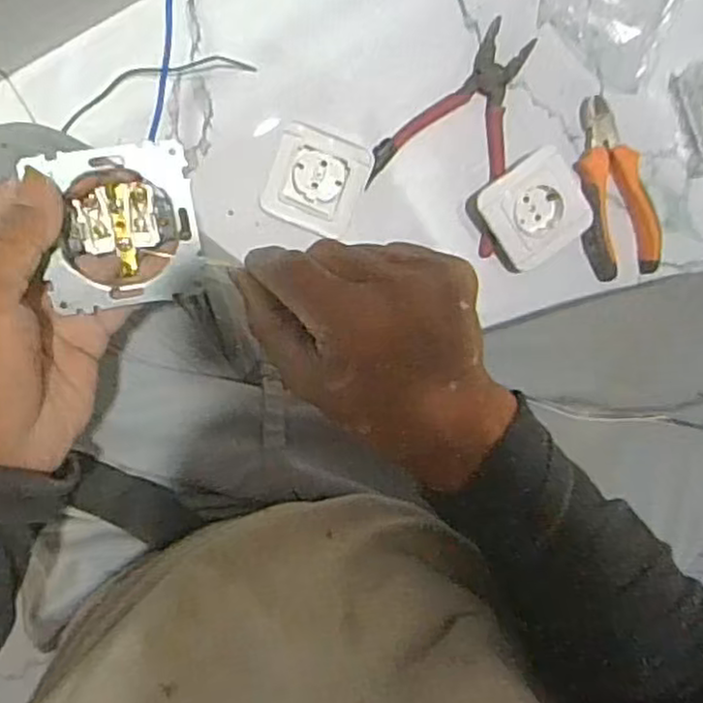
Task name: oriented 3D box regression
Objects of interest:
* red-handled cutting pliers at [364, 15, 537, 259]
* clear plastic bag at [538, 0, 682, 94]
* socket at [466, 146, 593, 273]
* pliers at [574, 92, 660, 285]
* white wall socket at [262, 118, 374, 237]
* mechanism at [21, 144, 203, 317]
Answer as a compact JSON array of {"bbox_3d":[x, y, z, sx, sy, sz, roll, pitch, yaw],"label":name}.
[{"bbox_3d":[0.080,-0.184,0.577,0.115,0.019,0.186,10,95,-5],"label":"red-handled cutting pliers"},{"bbox_3d":[0.219,-0.293,0.582,0.117,0.020,0.100,37,92,-7],"label":"clear plastic bag"},{"bbox_3d":[0.152,-0.119,0.580,0.087,0.045,0.078,-35,97,0],"label":"socket"},{"bbox_3d":[0.223,-0.139,0.591,0.064,0.027,0.151,-12,96,-3],"label":"pliers"},{"bbox_3d":[-0.029,-0.141,0.576,0.078,0.020,0.078,19,94,-6],"label":"white wall socket"},{"bbox_3d":[-0.108,-0.060,0.328,0.068,0.030,0.070,-9,109,-10],"label":"mechanism"}]

